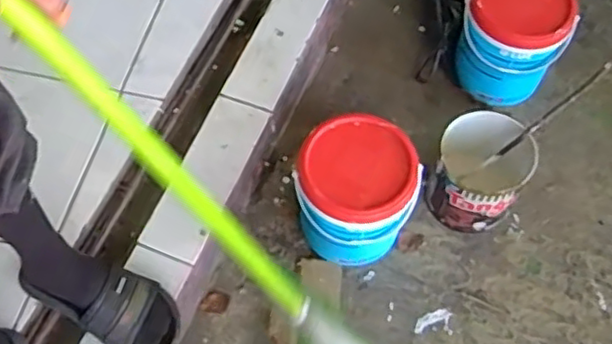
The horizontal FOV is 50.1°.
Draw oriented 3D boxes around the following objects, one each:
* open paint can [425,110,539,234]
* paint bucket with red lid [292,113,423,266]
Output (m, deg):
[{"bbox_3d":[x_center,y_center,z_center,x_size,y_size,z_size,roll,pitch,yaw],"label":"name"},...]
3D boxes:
[{"bbox_3d":[0.282,0.006,1.085,0.139,0.149,0.149,0,60,-1],"label":"open paint can"},{"bbox_3d":[0.078,0.039,1.046,0.179,0.205,0.169,0,60,-1],"label":"paint bucket with red lid"}]

